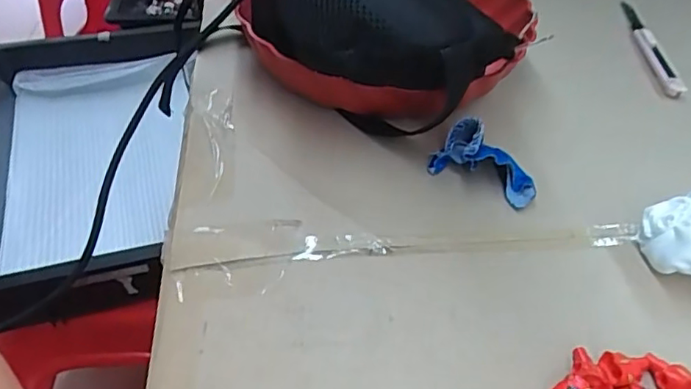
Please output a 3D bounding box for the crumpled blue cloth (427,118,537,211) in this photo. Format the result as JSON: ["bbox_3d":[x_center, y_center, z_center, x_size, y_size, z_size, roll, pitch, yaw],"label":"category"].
[{"bbox_3d":[0.092,-0.024,0.380,0.069,0.034,0.028,26,49,23],"label":"crumpled blue cloth"}]

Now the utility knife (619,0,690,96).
[{"bbox_3d":[0.278,-0.140,0.538,0.017,0.013,0.167,4,44,3],"label":"utility knife"}]

